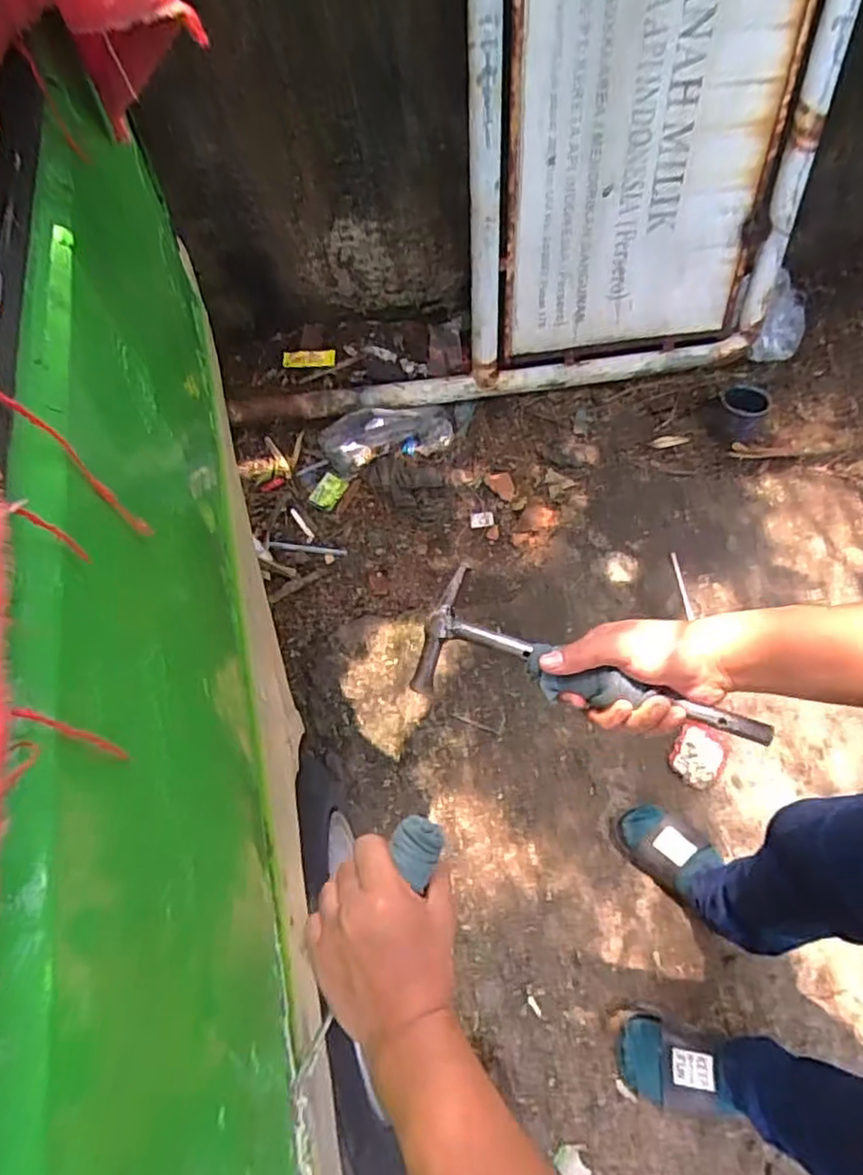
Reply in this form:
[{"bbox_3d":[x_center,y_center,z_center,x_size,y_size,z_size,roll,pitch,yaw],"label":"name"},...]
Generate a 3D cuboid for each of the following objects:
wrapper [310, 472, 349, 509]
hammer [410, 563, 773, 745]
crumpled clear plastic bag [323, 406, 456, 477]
[{"bbox_3d":[-0.235,-0.218,1.509,0.064,0.008,0.087,26,77,4],"label":"wrapper"},{"bbox_3d":[0.117,0.050,0.480,0.246,0.030,0.091,9,90,14],"label":"hammer"},{"bbox_3d":[-0.104,-0.356,1.521,0.295,0.107,0.086,-9,58,-4],"label":"crumpled clear plastic bag"}]

